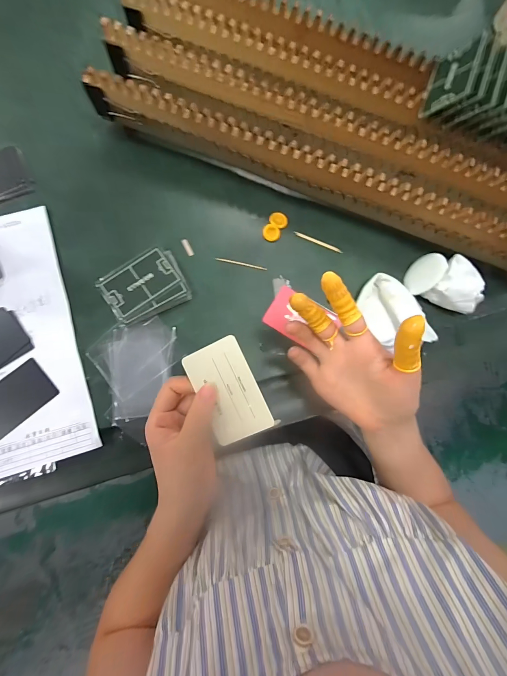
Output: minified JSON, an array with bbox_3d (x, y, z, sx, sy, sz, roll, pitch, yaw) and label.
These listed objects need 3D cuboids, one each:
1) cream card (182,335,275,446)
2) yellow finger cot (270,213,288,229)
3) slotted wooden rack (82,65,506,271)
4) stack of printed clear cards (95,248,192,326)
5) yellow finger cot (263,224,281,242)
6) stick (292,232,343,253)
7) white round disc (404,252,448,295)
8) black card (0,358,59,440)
[{"bbox_3d":[-0.022,0.046,0.260,0.052,0.004,0.084,-26,88,11],"label":"cream card"},{"bbox_3d":[0.033,-0.151,0.388,0.023,0.005,0.020,30,82,1],"label":"yellow finger cot"},{"bbox_3d":[0.095,-0.196,0.358,0.556,0.083,0.067,22,82,0],"label":"slotted wooden rack"},{"bbox_3d":[-0.130,-0.061,0.361,0.092,0.009,0.070,-26,85,-6],"label":"stack of printed clear cards"},{"bbox_3d":[0.022,-0.133,0.384,0.022,0.006,0.020,0,82,-3],"label":"yellow finger cot"},{"bbox_3d":[0.083,-0.123,0.387,0.065,0.004,0.005,24,82,0],"label":"stick"},{"bbox_3d":[0.204,-0.078,0.360,0.008,0.049,0.041,17,40,-31],"label":"white round disc"},{"bbox_3d":[-0.270,0.069,0.342,0.085,0.004,0.052,-41,89,-7],"label":"black card"}]

